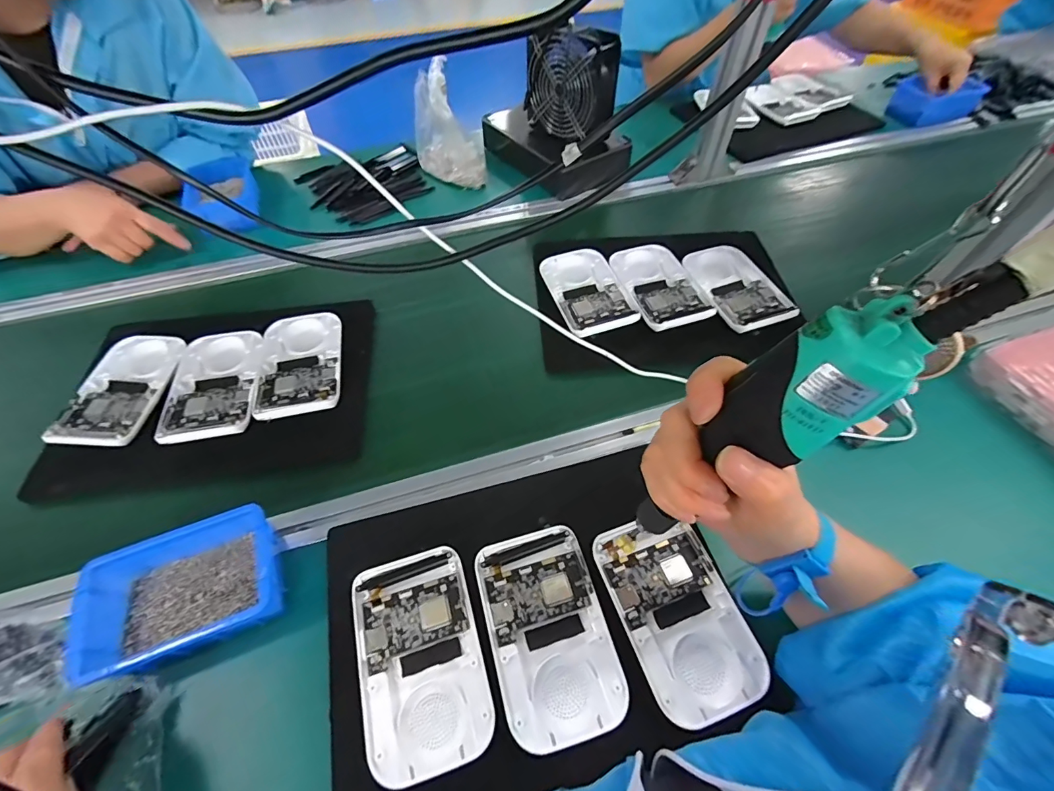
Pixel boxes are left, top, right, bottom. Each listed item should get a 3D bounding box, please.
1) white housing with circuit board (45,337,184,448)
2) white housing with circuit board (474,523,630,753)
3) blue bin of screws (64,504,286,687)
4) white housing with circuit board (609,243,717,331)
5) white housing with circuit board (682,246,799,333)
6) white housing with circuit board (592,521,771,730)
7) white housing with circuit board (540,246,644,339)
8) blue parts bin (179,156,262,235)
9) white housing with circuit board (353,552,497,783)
[{"bbox_3d":[-0.475,-0.009,0.515,0.094,0.009,0.152,2,55,2],"label":"white housing with circuit board"},{"bbox_3d":[0.017,0.194,0.372,0.096,0.011,0.155,-14,56,-9],"label":"white housing with circuit board"},{"bbox_3d":[-0.295,0.162,0.388,0.146,0.046,0.110,-19,57,-13],"label":"blue bin of screws"},{"bbox_3d":[0.183,-0.155,0.610,0.100,0.015,0.157,-14,56,-9],"label":"white housing with circuit board"},{"bbox_3d":[0.285,-0.152,0.602,0.095,0.015,0.163,-18,56,-12],"label":"white housing with circuit board"},{"bbox_3d":[0.129,0.182,0.378,0.096,0.012,0.152,-16,56,-10],"label":"white housing with circuit board"},{"bbox_3d":[0.082,-0.143,0.603,0.095,0.018,0.153,-15,56,-10],"label":"white housing with circuit board"},{"bbox_3d":[-0.506,-0.328,0.737,0.103,0.077,0.126,-13,55,-8],"label":"blue parts bin"},{"bbox_3d":[-0.087,0.213,0.363,0.097,0.017,0.153,-15,56,-10],"label":"white housing with circuit board"}]

